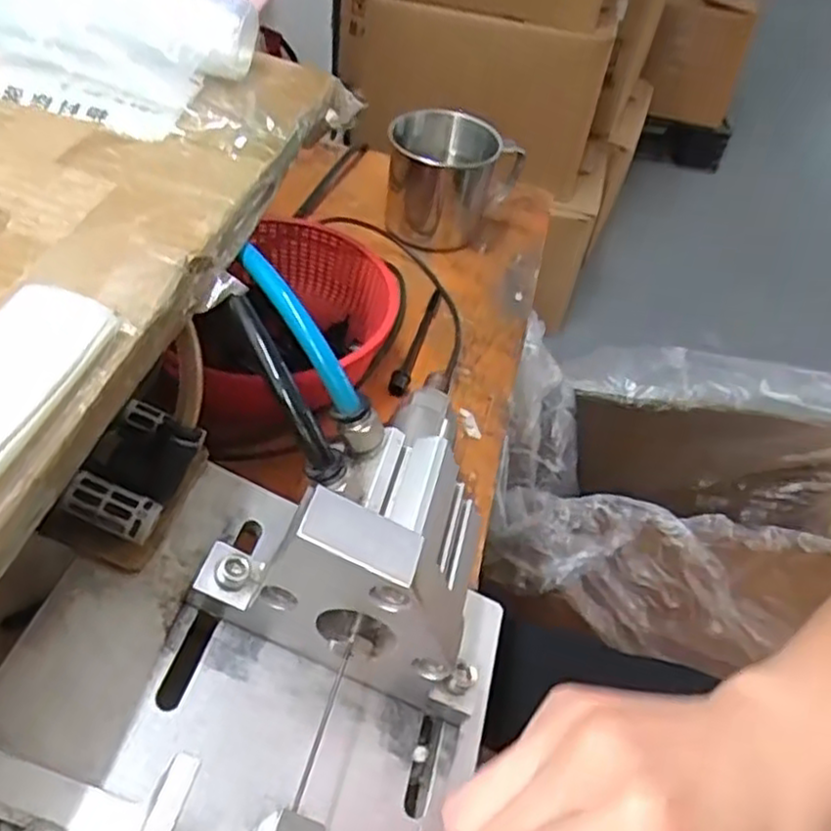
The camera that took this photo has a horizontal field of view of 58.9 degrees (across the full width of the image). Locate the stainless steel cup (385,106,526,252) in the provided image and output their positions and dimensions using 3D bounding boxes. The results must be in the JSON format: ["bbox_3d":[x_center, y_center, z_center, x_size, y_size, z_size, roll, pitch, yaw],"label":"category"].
[{"bbox_3d":[0.024,-0.158,0.495,0.084,0.076,0.070,9,45,3],"label":"stainless steel cup"}]

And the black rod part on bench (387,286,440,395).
[{"bbox_3d":[0.001,-0.046,0.434,0.010,0.012,0.099,13,46,6],"label":"black rod part on bench"}]

